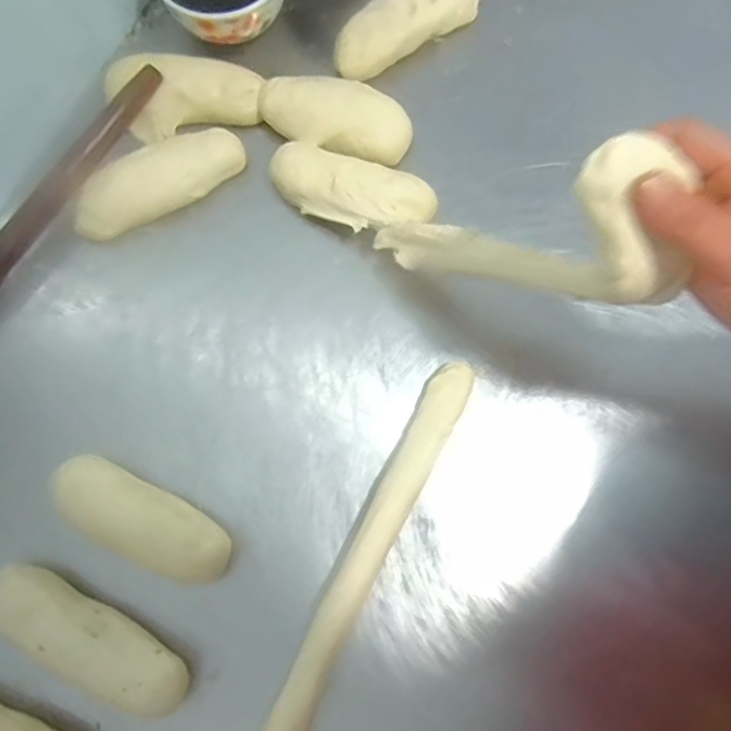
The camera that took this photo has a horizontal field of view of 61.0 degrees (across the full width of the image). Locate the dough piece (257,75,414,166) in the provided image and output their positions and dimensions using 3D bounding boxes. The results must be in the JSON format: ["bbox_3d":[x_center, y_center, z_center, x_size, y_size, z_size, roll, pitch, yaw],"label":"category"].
[{"bbox_3d":[-0.024,-0.200,0.504,0.124,0.029,0.059,18,77,5],"label":"dough piece"}]

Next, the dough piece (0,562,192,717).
[{"bbox_3d":[-0.179,0.181,0.408,0.137,0.042,0.043,29,78,7],"label":"dough piece"}]

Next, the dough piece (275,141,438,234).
[{"bbox_3d":[-0.011,-0.133,0.484,0.127,0.034,0.054,21,77,6],"label":"dough piece"}]

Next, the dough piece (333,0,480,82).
[{"bbox_3d":[0.035,-0.289,0.525,0.137,0.033,0.045,-33,78,-7],"label":"dough piece"}]

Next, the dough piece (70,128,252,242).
[{"bbox_3d":[-0.162,-0.145,0.487,0.138,0.033,0.043,-27,77,-6],"label":"dough piece"}]

